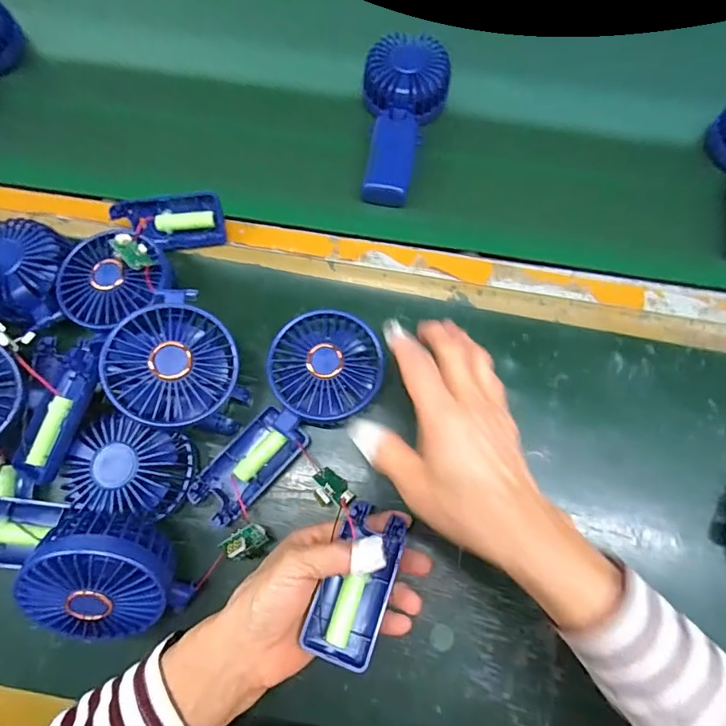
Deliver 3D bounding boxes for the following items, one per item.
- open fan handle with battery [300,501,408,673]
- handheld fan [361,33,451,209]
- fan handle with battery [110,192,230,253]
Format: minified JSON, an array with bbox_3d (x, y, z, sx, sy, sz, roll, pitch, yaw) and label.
[{"bbox_3d":[-0.003,0.142,0.293,0.043,0.014,0.091,20,66,8],"label":"open fan handle with battery"},{"bbox_3d":[0.033,-0.235,0.430,0.079,0.037,0.174,11,71,4],"label":"handheld fan"},{"bbox_3d":[-0.168,-0.123,0.395,0.090,0.045,0.019,-7,27,-1],"label":"fan handle with battery"}]

